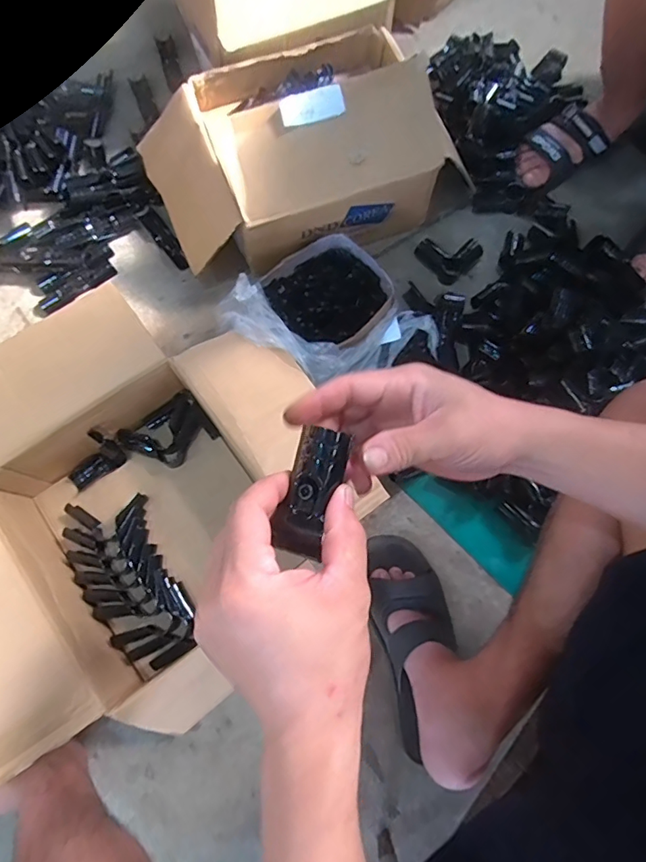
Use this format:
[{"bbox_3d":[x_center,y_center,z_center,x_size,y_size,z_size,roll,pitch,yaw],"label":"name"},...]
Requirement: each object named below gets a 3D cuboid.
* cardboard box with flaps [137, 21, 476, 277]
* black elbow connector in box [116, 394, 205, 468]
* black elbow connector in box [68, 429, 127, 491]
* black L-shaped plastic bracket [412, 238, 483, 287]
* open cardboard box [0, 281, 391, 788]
[{"bbox_3d":[-0.039,-0.449,0.762,0.454,0.193,0.328,-25,77,-7],"label":"cardboard box with flaps"},{"bbox_3d":[-0.225,0.008,0.710,0.120,0.032,0.078,-28,78,-8],"label":"black elbow connector in box"},{"bbox_3d":[-0.321,0.042,0.677,0.083,0.062,0.037,-42,80,-11],"label":"black elbow connector in box"},{"bbox_3d":[0.210,-0.290,0.811,0.092,0.032,0.081,-33,78,-9],"label":"black L-shaped plastic bracket"},{"bbox_3d":[-0.229,0.061,0.609,0.502,0.221,0.466,-27,77,-8],"label":"open cardboard box"}]

